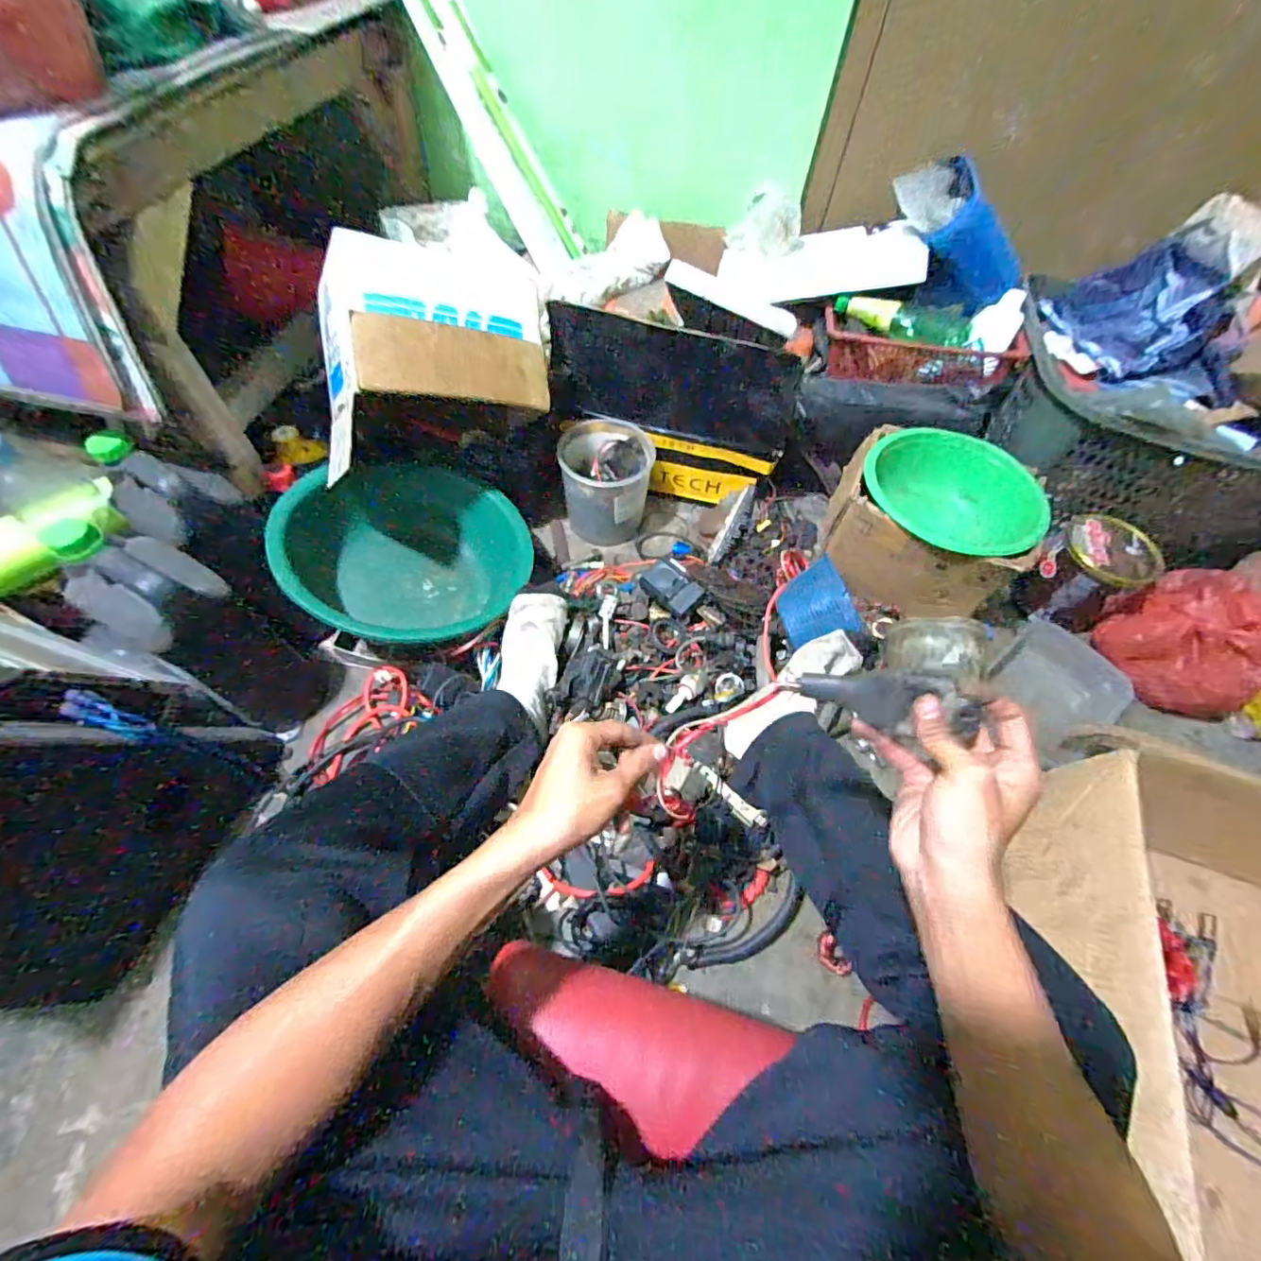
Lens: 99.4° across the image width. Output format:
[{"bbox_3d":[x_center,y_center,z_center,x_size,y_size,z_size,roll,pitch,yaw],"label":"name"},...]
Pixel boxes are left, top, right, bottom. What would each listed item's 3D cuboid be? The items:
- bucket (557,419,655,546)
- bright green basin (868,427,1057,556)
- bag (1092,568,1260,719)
[{"bbox_3d":[-0.047,-0.272,0.991,0.158,0.149,0.159,1,59,-2],"label":"bucket"},{"bbox_3d":[0.507,-0.206,0.856,0.283,0.089,0.193,32,62,16],"label":"bright green basin"},{"bbox_3d":[0.904,0.019,0.861,0.182,0.149,0.214,-17,61,-13],"label":"bag"}]

